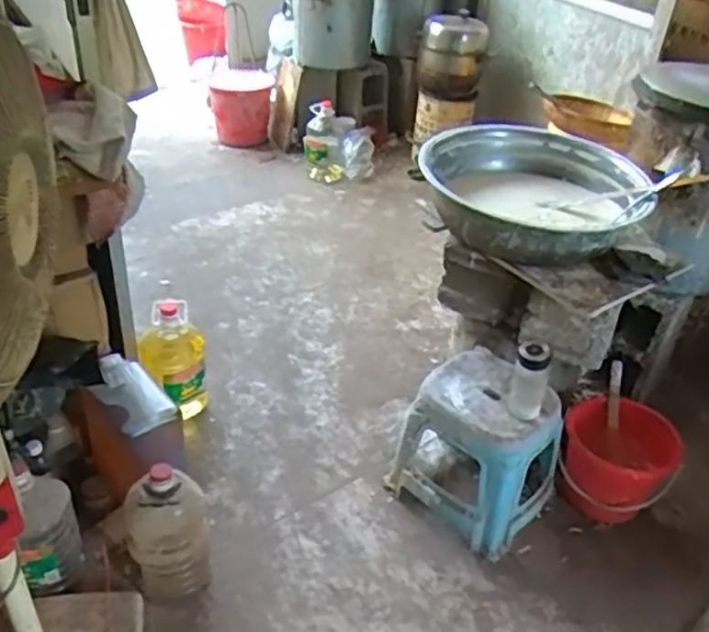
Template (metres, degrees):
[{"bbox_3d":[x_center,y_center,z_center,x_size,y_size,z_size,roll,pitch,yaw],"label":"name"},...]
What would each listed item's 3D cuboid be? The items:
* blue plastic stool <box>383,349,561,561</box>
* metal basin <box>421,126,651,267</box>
[{"bbox_3d":[0.300,0.318,1.678,0.338,0.343,0.288,32,44,33],"label":"blue plastic stool"},{"bbox_3d":[0.432,-0.307,1.718,0.526,0.126,0.561,3,35,-2],"label":"metal basin"}]

